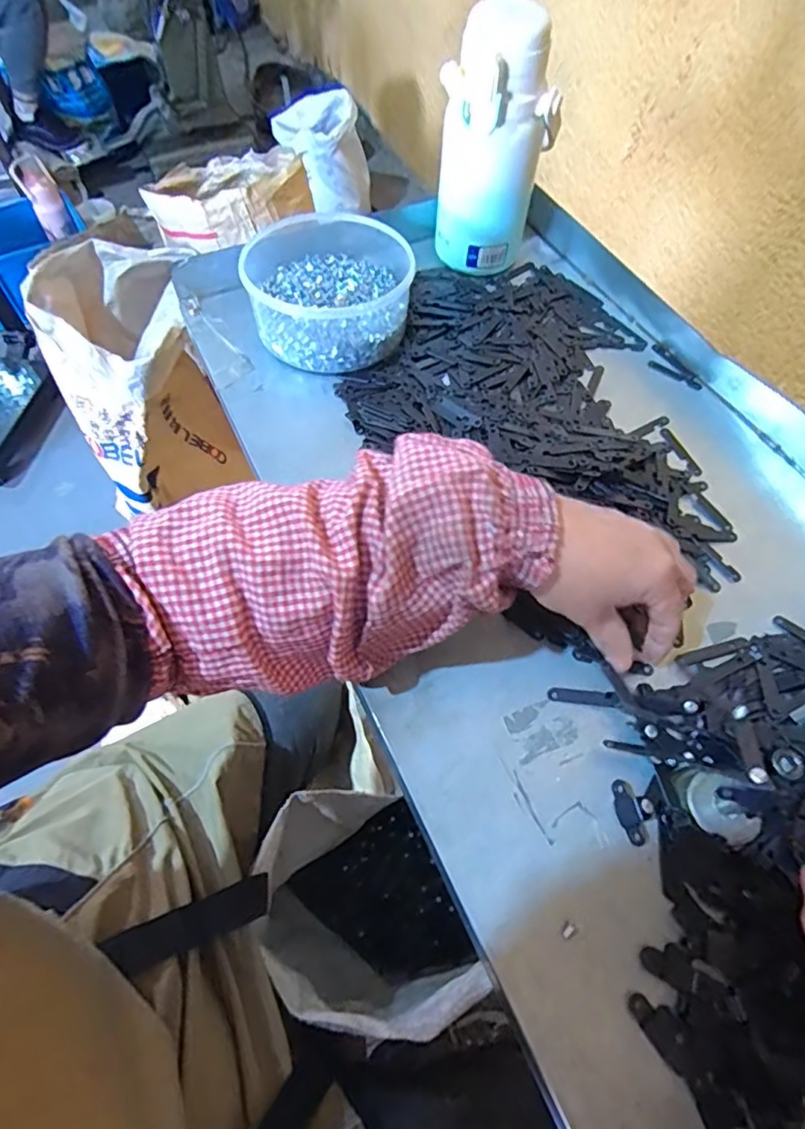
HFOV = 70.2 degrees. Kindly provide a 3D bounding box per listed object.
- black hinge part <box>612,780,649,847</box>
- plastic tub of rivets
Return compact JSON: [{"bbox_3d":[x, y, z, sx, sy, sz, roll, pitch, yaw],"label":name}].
[{"bbox_3d":[0.128,0.139,0.323,0.012,0.011,0.034,-10,59,-4],"label":"black hinge part"},{"bbox_3d":[-0.067,-0.261,0.538,0.155,0.065,0.168,-1,59,1],"label":"plastic tub of rivets"}]

